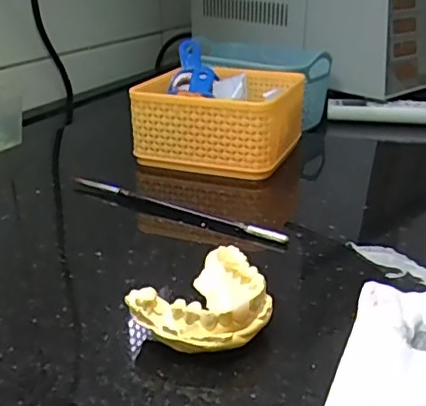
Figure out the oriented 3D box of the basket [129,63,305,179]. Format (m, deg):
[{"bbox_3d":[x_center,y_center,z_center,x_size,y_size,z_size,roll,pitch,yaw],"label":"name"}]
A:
[{"bbox_3d":[0.004,-0.078,0.528,0.140,0.069,0.131,9,24,20],"label":"basket"}]

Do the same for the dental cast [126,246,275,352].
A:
[{"bbox_3d":[-0.001,0.050,0.274,0.052,0.028,0.065,20,29,38],"label":"dental cast"}]

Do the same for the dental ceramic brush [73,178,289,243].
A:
[{"bbox_3d":[-0.031,0.004,0.409,0.184,0.011,0.005,14,26,29],"label":"dental ceramic brush"}]

